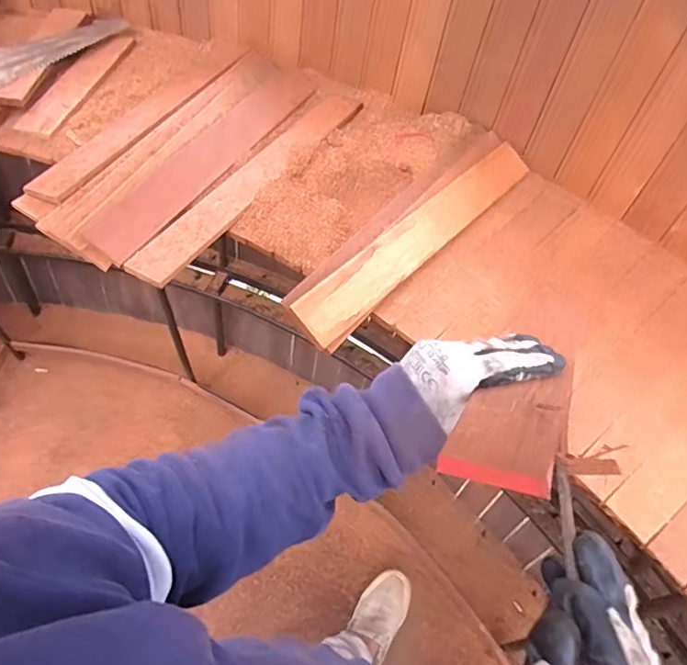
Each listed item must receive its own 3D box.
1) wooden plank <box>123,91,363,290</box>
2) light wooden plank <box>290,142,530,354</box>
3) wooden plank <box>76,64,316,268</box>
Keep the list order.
[{"bbox_3d":[-0.126,-0.250,0.832,0.075,0.025,0.521,27,57,14],"label":"wooden plank"},{"bbox_3d":[0.121,-0.147,0.762,0.069,0.019,0.507,48,59,0],"label":"light wooden plank"},{"bbox_3d":[-0.197,-0.293,0.837,0.075,0.021,0.523,25,56,13],"label":"wooden plank"}]

